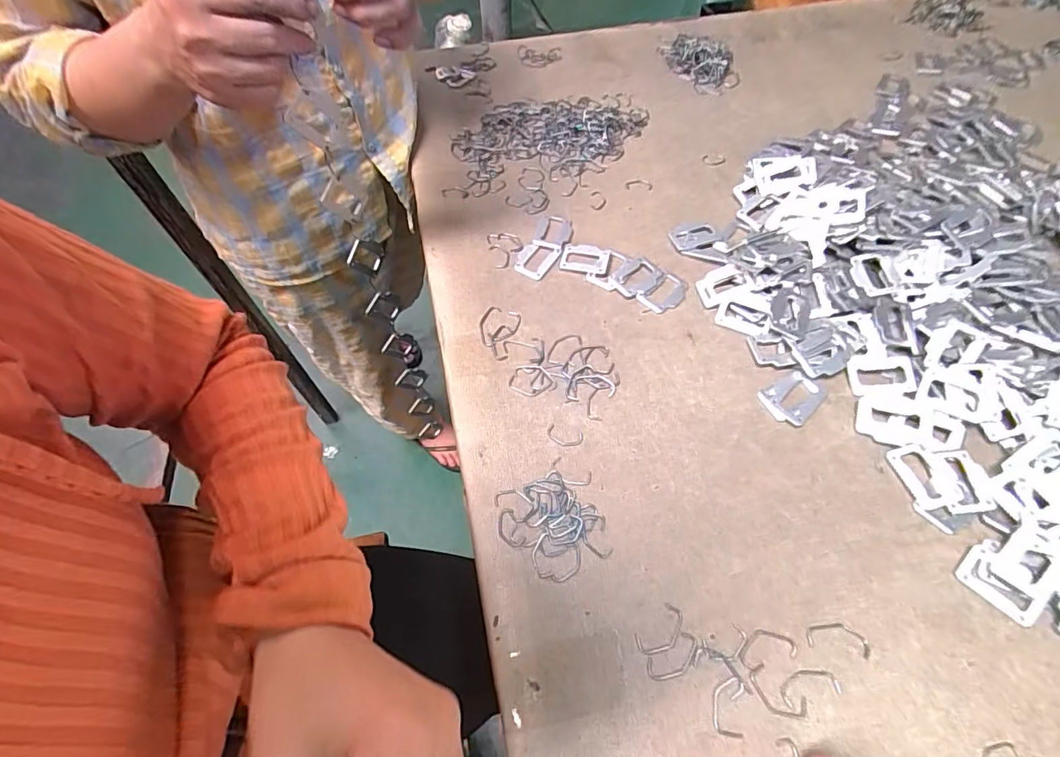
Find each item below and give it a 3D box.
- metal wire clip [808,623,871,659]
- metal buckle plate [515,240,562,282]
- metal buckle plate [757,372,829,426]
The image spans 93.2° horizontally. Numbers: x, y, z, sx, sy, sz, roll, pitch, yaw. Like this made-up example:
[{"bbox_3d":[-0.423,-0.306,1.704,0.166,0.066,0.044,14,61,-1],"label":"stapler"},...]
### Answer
[{"bbox_3d":[0.216,0.181,0.350,0.041,0.004,0.020,12,60,6],"label":"metal wire clip"},{"bbox_3d":[0.009,-0.128,0.529,0.035,0.006,0.050,28,63,15],"label":"metal buckle plate"},{"bbox_3d":[0.236,0.017,0.447,0.051,0.006,0.042,-31,64,-18],"label":"metal buckle plate"}]

